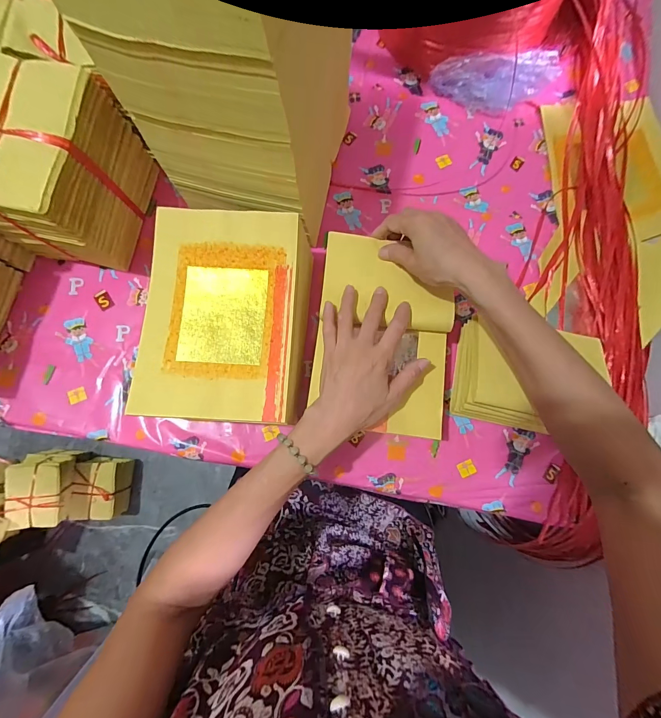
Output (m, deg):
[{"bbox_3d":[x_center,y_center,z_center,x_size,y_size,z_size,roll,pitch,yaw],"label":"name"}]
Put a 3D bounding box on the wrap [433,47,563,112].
[{"bbox_3d":[0.246,-0.403,0.498,0.180,0.053,0.072,-5,81,-3],"label":"wrap"}]

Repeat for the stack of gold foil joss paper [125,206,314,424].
[{"bbox_3d":[-0.116,-0.046,0.406,0.171,0.087,0.229,4,81,-1],"label":"stack of gold foil joss paper"}]

